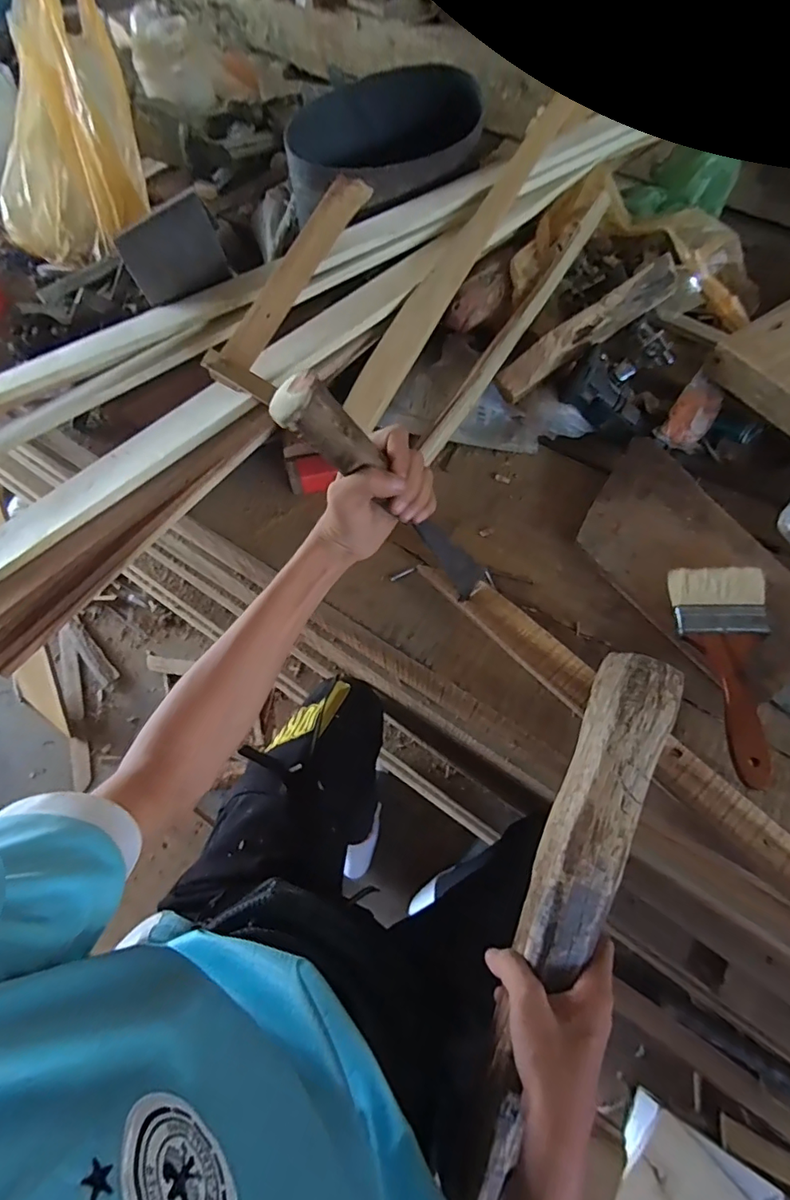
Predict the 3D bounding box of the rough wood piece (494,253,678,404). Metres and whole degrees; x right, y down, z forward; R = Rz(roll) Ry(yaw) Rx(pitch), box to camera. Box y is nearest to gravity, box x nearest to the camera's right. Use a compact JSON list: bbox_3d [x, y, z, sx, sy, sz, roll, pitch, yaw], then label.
[{"bbox_3d":[0.206,-0.288,0.541,0.213,0.019,0.039,-34,105,2],"label":"rough wood piece"}]

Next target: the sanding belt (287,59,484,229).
[{"bbox_3d":[-0.016,-0.551,0.609,0.218,0.074,0.157,-34,67,-13],"label":"sanding belt"}]

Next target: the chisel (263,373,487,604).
[{"bbox_3d":[0.008,-0.068,0.390,0.036,0.265,0.035,-15,60,26],"label":"chisel"}]

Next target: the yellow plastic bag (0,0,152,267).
[{"bbox_3d":[-0.464,-0.648,0.696,0.200,0.316,0.090,-3,26,7],"label":"yellow plastic bag"}]

